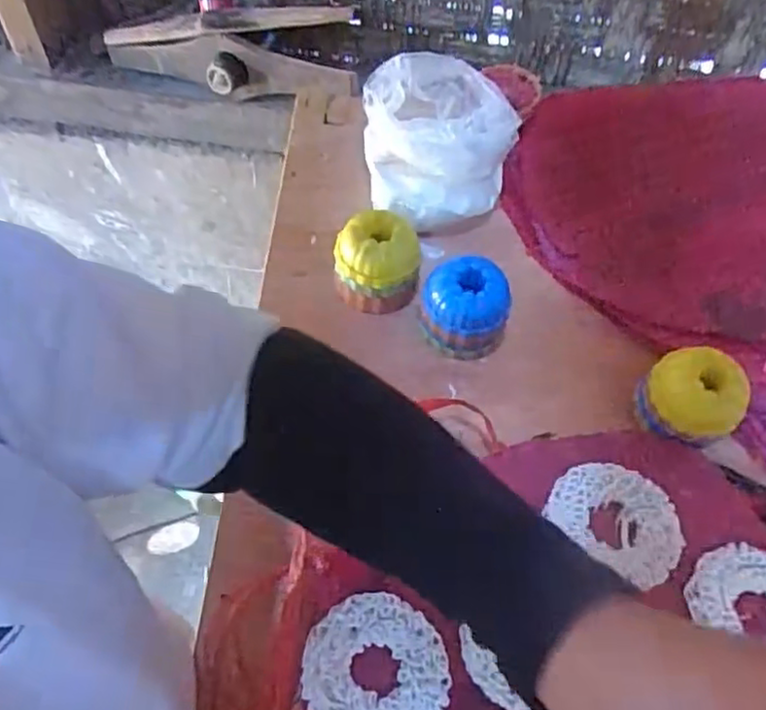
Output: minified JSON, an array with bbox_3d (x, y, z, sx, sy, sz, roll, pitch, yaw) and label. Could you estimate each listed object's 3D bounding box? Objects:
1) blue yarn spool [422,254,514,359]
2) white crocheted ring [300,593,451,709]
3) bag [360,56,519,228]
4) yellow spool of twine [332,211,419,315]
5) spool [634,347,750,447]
[{"bbox_3d":[0.057,-0.035,0.478,0.064,0.052,0.049,16,60,8],"label":"blue yarn spool"},{"bbox_3d":[-0.003,0.169,0.359,0.076,0.006,0.076,8,61,-15],"label":"white crocheted ring"},{"bbox_3d":[0.042,-0.167,0.533,0.112,0.079,0.113,-8,60,-6],"label":"bag"},{"bbox_3d":[-0.006,-0.068,0.492,0.060,0.056,0.054,-1,60,-2],"label":"yellow spool of twine"},{"bbox_3d":[0.201,0.027,0.438,0.062,0.049,0.049,39,66,19],"label":"spool"}]

